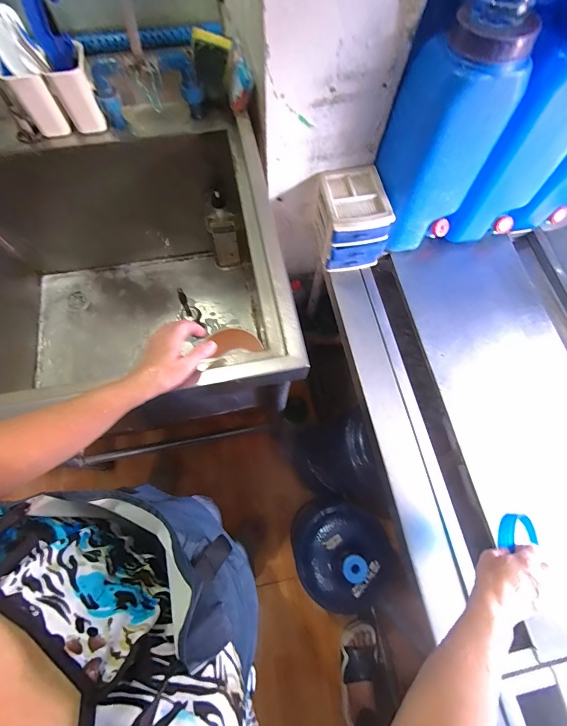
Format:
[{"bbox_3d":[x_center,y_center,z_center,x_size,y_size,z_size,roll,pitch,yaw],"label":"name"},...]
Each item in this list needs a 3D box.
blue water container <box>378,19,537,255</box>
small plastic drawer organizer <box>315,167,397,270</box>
[{"bbox_3d":[0.310,-0.439,0.679,0.164,0.380,0.151,-15,72,-7],"label":"blue water container"},{"bbox_3d":[0.157,-0.339,0.793,0.146,0.138,0.183,-6,71,-4],"label":"small plastic drawer organizer"}]

